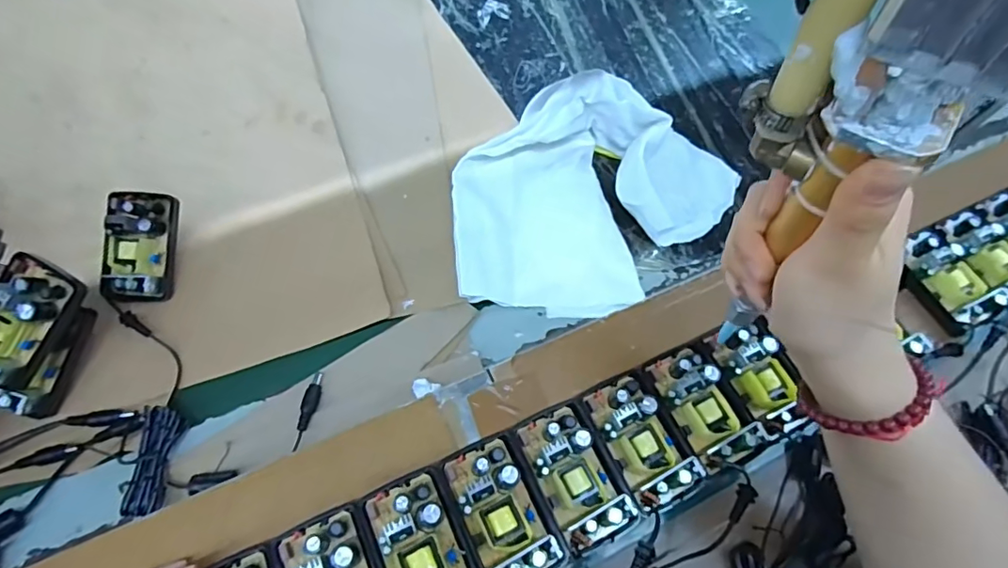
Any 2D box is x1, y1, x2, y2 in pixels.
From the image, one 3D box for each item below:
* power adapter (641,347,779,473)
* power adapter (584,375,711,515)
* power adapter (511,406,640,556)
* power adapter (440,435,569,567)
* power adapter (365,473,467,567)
[{"bbox_3d":[0.132,0.077,0.339,0.049,0.021,0.077,-27,67,-21],"label":"power adapter"},{"bbox_3d":[0.086,0.094,0.327,0.046,0.022,0.076,-23,66,-19],"label":"power adapter"},{"bbox_3d":[0.043,0.113,0.314,0.045,0.023,0.079,-22,66,-19],"label":"power adapter"},{"bbox_3d":[-0.001,0.130,0.302,0.049,0.024,0.079,-20,65,-18],"label":"power adapter"},{"bbox_3d":[-0.045,0.148,0.289,0.040,0.028,0.076,-20,65,-18],"label":"power adapter"}]

